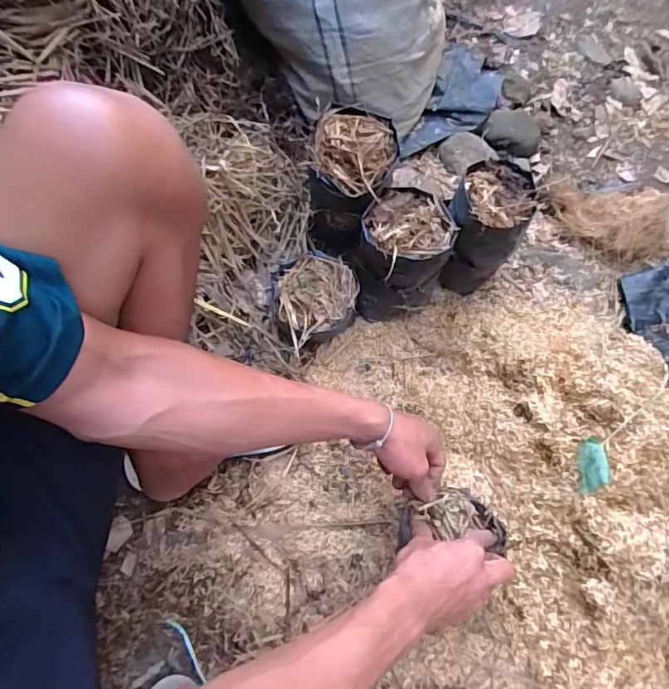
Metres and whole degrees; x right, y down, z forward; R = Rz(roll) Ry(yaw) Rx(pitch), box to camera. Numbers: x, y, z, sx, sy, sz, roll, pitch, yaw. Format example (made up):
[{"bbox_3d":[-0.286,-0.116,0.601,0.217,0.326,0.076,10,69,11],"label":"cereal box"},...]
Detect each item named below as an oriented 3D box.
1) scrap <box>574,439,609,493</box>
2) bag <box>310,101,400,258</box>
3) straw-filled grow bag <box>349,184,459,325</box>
[{"bbox_3d":[0.298,0.140,0.585,0.033,0.013,0.062,-6,68,29],"label":"scrap"},{"bbox_3d":[0.020,-0.214,0.705,0.105,0.183,0.103,27,71,8],"label":"bag"},{"bbox_3d":[0.085,-0.115,0.676,0.113,0.149,0.128,18,71,7],"label":"straw-filled grow bag"}]

